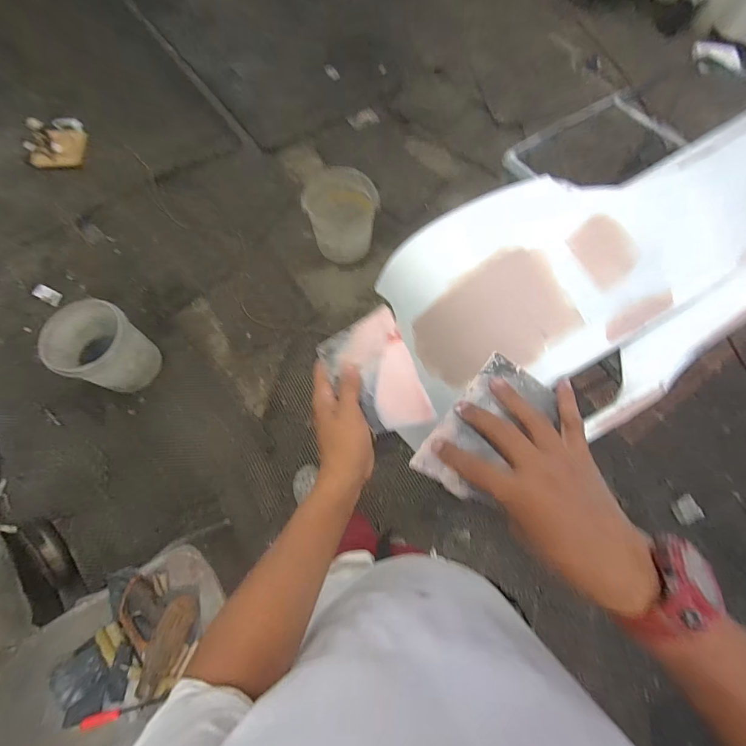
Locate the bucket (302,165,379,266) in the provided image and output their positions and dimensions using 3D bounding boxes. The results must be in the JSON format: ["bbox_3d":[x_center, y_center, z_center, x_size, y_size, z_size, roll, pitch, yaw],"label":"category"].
[{"bbox_3d":[-0.137,-0.750,1.718,0.316,0.257,0.333,1,71,-2],"label":"bucket"}]

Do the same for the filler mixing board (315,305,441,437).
[{"bbox_3d":[0.002,0.002,0.421,0.097,0.012,0.142,-22,73,-9],"label":"filler mixing board"}]

